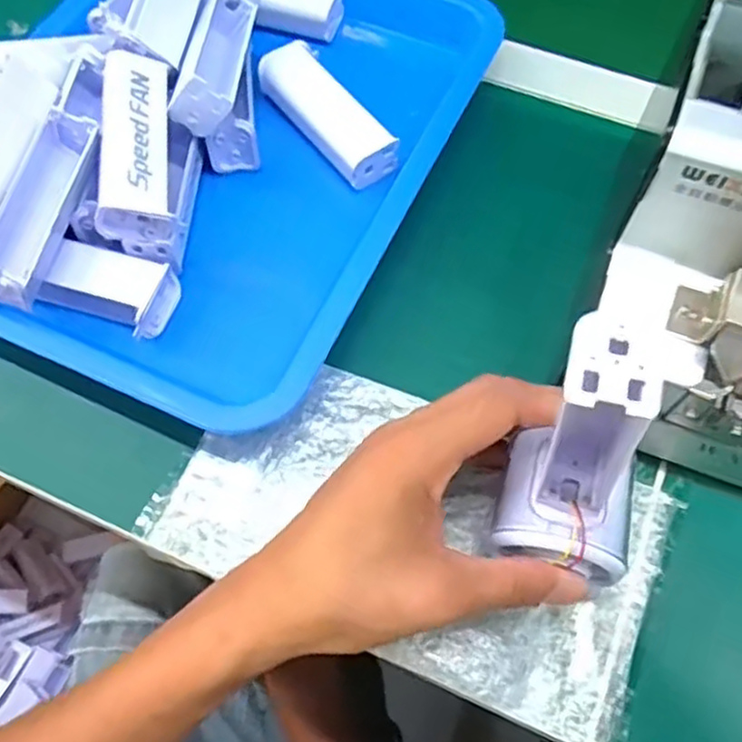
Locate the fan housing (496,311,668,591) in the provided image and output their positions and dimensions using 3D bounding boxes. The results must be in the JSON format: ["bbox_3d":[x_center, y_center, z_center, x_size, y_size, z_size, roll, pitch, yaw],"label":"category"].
[{"bbox_3d":[0.075,0.033,0.255,0.056,0.123,0.045,3,59,8],"label":"fan housing"}]

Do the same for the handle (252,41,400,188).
[{"bbox_3d":[-0.027,-0.154,0.424,0.035,0.019,0.103,-33,69,-15],"label":"handle"}]

